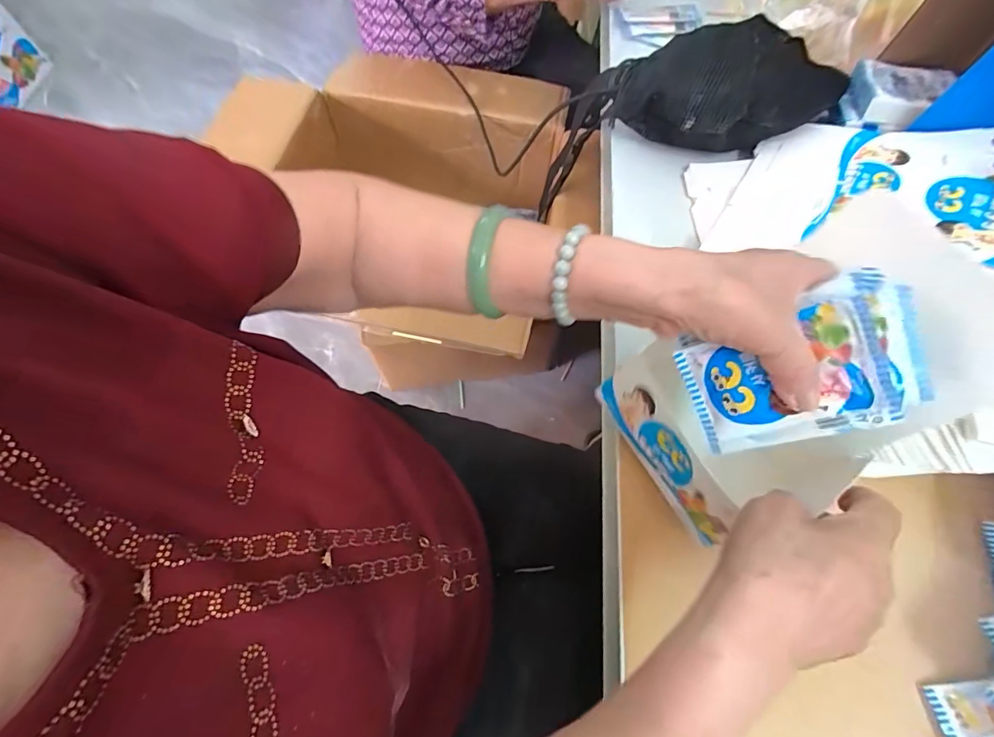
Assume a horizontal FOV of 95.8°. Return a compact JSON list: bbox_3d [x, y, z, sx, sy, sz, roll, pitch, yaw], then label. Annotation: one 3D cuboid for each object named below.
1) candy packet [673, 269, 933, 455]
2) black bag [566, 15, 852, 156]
[{"bbox_3d":[0.176,0.002,0.267,0.119,0.014,0.085,-19,94,33],"label":"candy packet"},{"bbox_3d":[0.239,-0.295,0.475,0.287,0.081,0.122,-10,68,-6],"label":"black bag"}]

